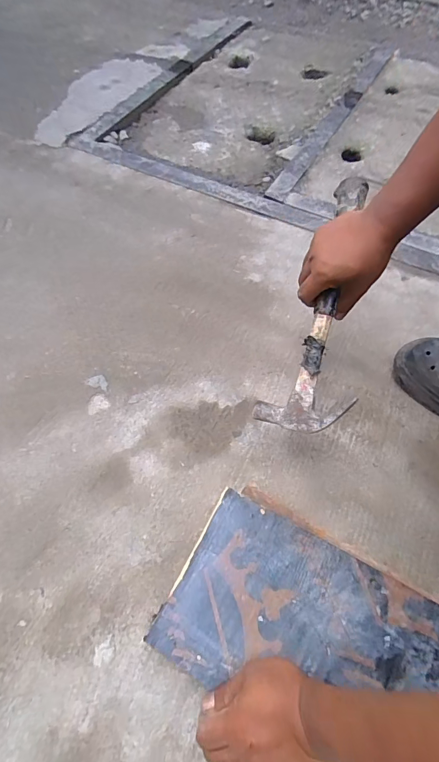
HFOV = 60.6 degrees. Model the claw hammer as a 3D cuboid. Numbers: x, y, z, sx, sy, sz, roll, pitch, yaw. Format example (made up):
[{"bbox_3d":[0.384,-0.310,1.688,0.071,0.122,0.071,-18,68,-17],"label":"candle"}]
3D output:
[{"bbox_3d":[0.138,-0.101,0.504,0.115,0.034,0.338,13,91,8],"label":"claw hammer"}]

